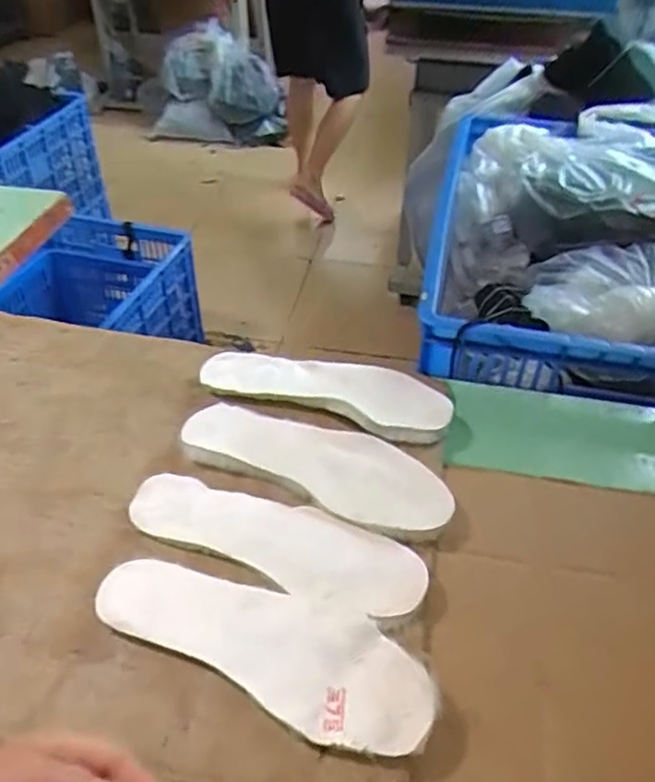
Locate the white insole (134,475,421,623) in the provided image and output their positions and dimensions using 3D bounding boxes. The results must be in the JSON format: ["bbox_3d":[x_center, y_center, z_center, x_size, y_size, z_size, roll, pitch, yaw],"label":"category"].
[{"bbox_3d":[-0.047,0.131,0.583,0.269,0.017,0.083,17,41,18],"label":"white insole"}]

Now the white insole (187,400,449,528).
[{"bbox_3d":[-0.011,0.064,0.645,0.273,0.013,0.097,19,46,21],"label":"white insole"}]

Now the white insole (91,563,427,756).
[{"bbox_3d":[-0.049,0.191,0.507,0.270,0.017,0.094,19,46,21],"label":"white insole"}]

